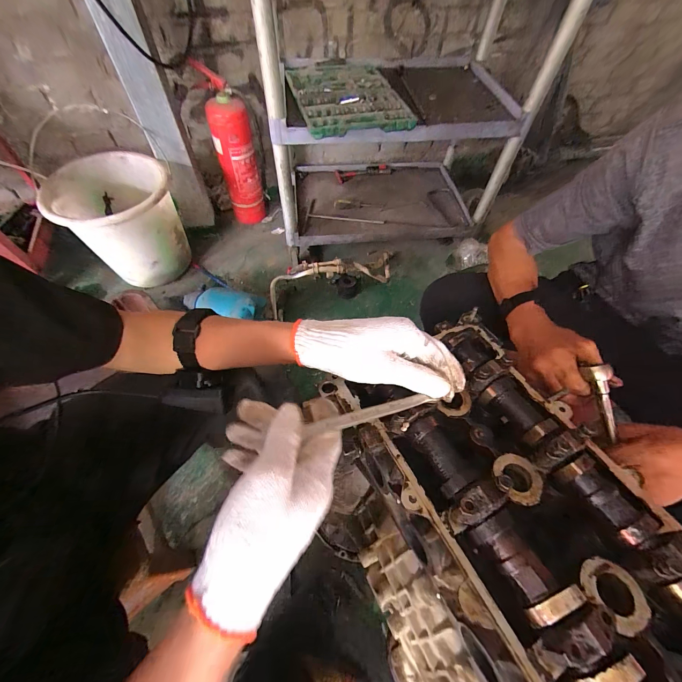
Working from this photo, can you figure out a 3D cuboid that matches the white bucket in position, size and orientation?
[{"bbox_3d":[-0.657,-0.360,0.951,0.318,0.278,0.287,-24,61,-16],"label":"white bucket"}]

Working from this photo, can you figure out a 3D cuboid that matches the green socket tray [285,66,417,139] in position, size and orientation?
[{"bbox_3d":[0.009,-0.640,0.803,0.264,0.039,0.334,-15,59,-12],"label":"green socket tray"}]

